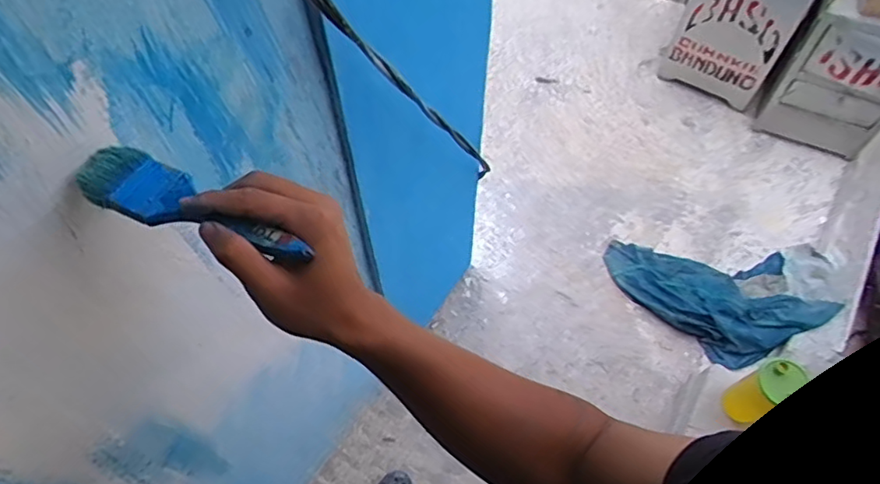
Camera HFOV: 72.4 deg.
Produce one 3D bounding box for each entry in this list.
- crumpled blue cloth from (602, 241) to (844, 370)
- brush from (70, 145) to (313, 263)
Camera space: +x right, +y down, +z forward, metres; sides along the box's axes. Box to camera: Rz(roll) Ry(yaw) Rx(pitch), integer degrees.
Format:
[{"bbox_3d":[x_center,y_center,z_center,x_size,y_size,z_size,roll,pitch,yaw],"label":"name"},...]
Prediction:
[{"bbox_3d":[0.730,0.161,1.588,0.564,0.071,0.308,8,63,3],"label":"crumpled blue cloth"},{"bbox_3d":[-0.165,-0.023,0.395,0.173,0.008,0.044,22,65,13],"label":"brush"}]

